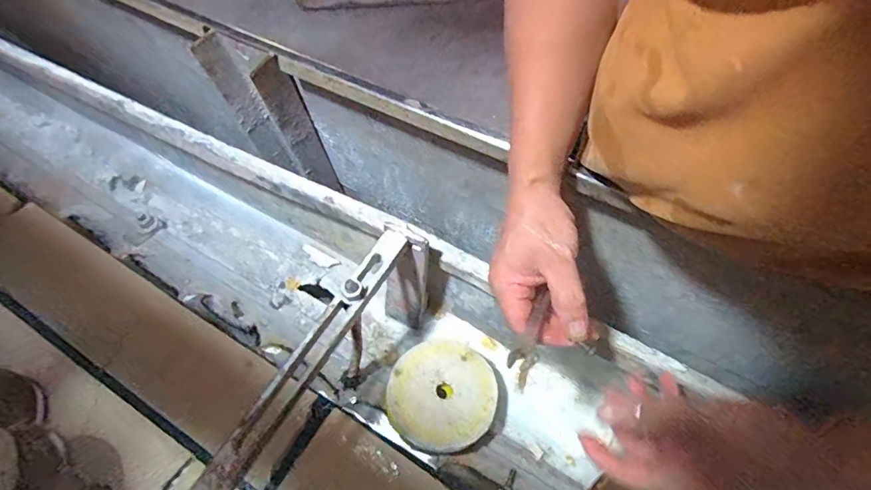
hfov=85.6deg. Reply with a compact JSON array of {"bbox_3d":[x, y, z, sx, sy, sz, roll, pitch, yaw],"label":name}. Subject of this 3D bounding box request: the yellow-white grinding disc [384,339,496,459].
[{"bbox_3d":[0.007,0.164,0.524,0.116,0.012,0.119,-1,60,2],"label":"yellow-white grinding disc"}]

